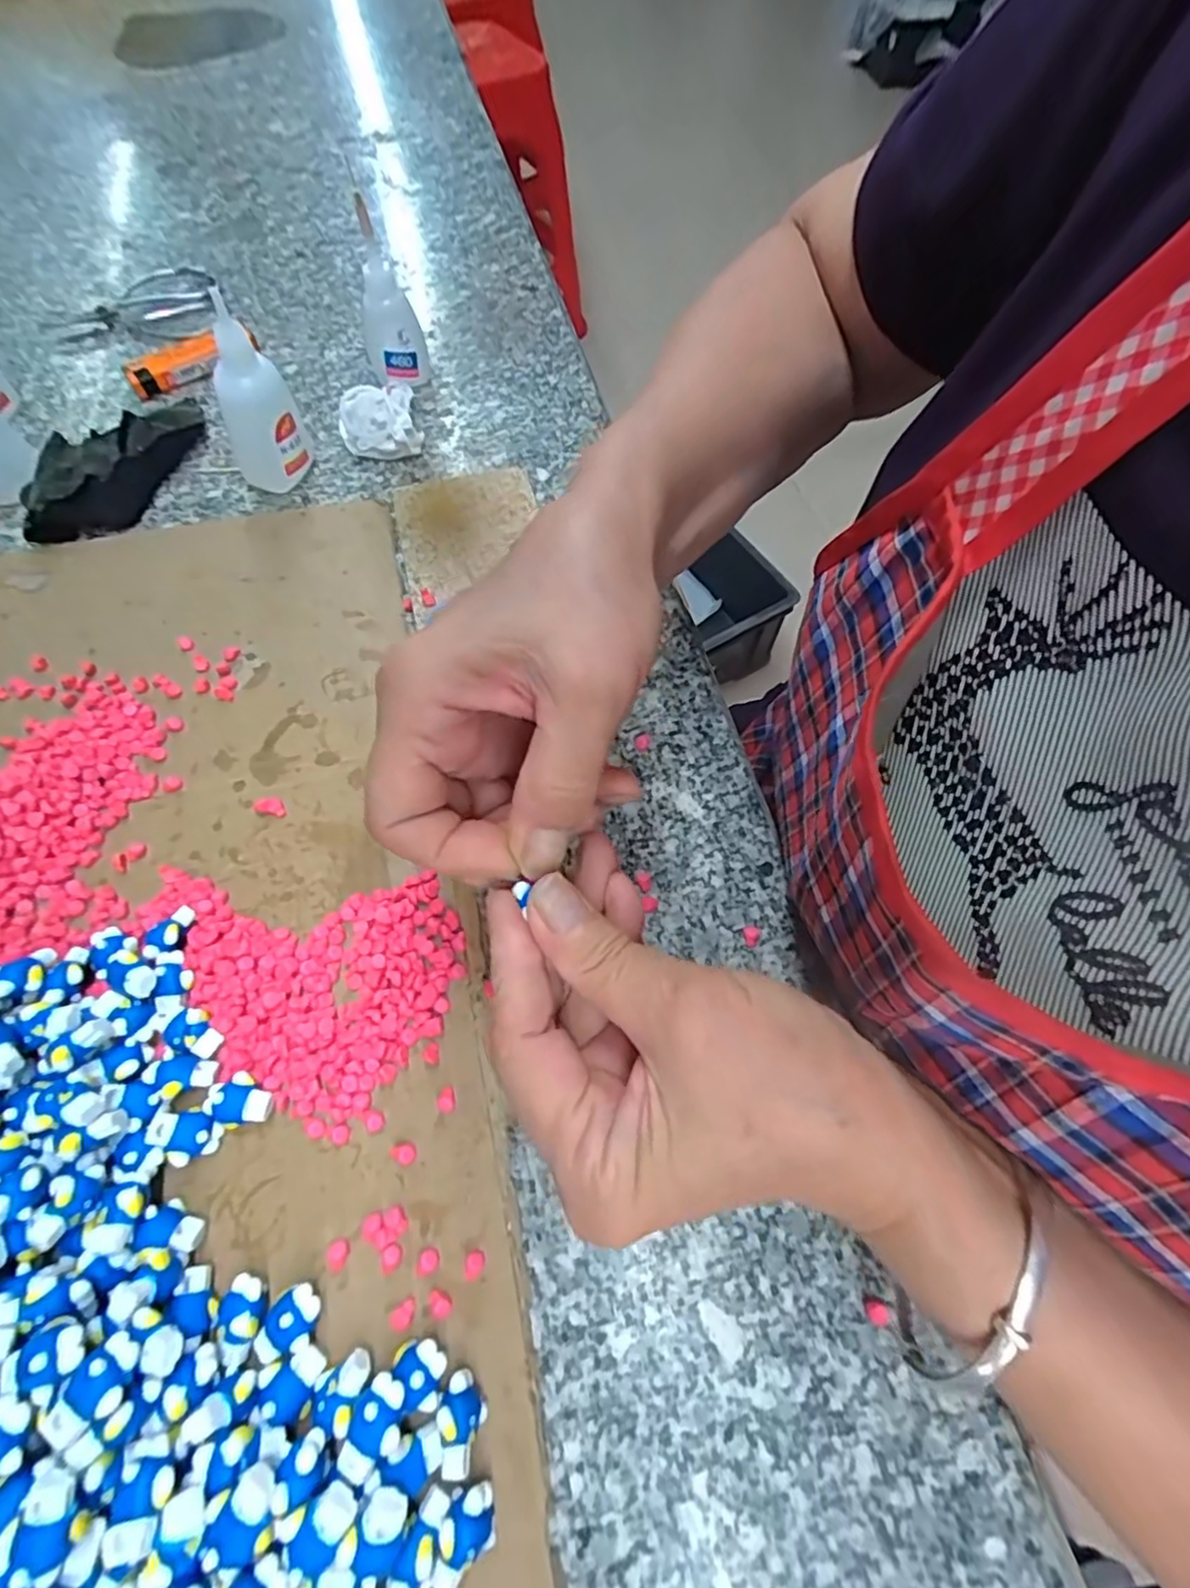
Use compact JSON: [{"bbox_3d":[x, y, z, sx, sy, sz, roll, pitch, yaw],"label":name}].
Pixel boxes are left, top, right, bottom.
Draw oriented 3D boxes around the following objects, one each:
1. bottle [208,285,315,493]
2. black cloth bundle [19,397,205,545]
[{"bbox_3d":[-0.178,-0.204,0.333,0.024,0.087,0.034,21,65,8],"label":"bottle"},{"bbox_3d":[-0.271,-0.191,0.359,0.062,0.022,0.127,10,64,3],"label":"black cloth bundle"}]

